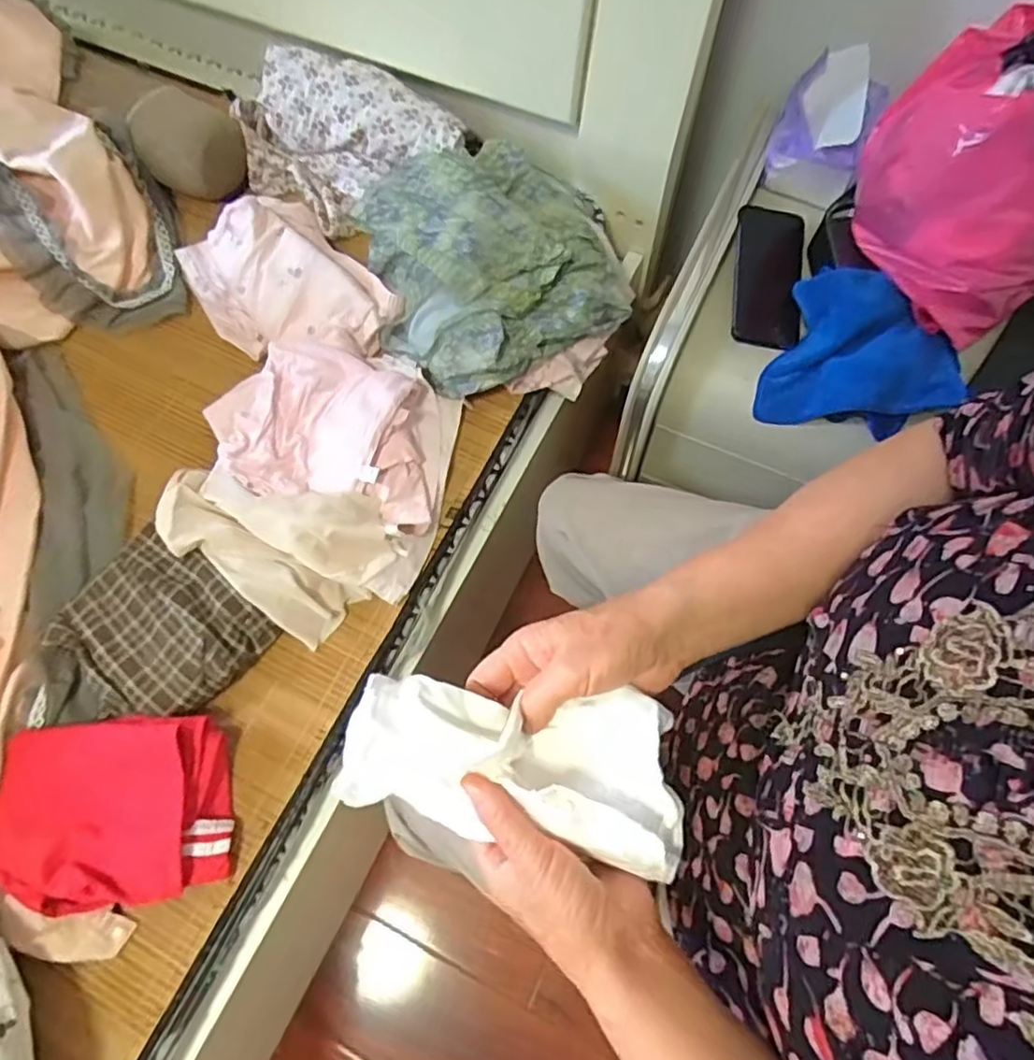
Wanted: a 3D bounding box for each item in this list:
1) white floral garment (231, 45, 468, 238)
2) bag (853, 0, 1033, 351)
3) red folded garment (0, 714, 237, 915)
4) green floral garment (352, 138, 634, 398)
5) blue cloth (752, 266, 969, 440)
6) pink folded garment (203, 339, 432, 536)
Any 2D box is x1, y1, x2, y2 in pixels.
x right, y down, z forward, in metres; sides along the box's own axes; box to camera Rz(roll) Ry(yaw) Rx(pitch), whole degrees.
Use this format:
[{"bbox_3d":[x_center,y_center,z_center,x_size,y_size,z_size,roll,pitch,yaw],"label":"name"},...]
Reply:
[{"bbox_3d":[-0.226,-0.478,0.830,0.294,0.100,0.177,23,72,9],"label":"white floral garment"},{"bbox_3d":[0.443,-0.334,0.642,0.209,0.215,0.180,43,76,15],"label":"bag"},{"bbox_3d":[-0.349,0.240,0.575,0.185,0.057,0.146,-7,70,-1],"label":"red folded garment"},{"bbox_3d":[-0.025,-0.316,0.753,0.283,0.102,0.303,-14,70,-4],"label":"green floral garment"},{"bbox_3d":[0.364,-0.179,0.700,0.182,0.087,0.137,16,71,7],"label":"blue cloth"},{"bbox_3d":[-0.207,-0.112,0.716,0.261,0.050,0.192,10,70,5],"label":"pink folded garment"}]

